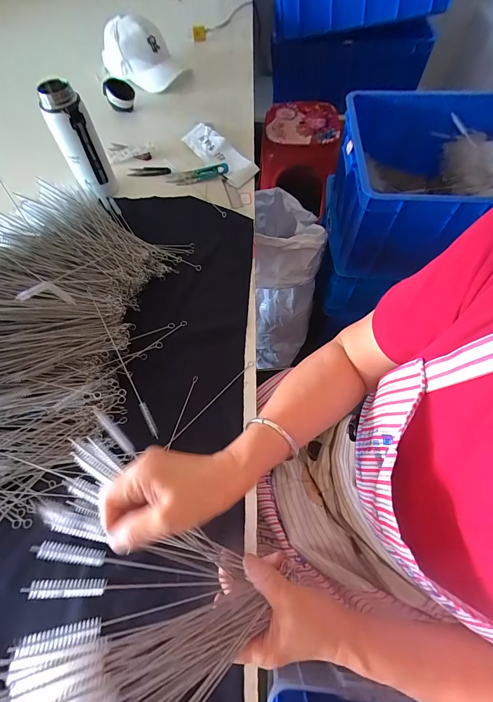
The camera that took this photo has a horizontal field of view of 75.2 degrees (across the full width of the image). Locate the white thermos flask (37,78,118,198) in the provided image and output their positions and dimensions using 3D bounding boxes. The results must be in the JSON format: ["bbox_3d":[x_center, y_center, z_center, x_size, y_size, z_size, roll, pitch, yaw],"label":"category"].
[{"bbox_3d":[-0.325,-0.399,0.626,0.075,0.179,0.069,-29,65,-12],"label":"white thermos flask"}]

